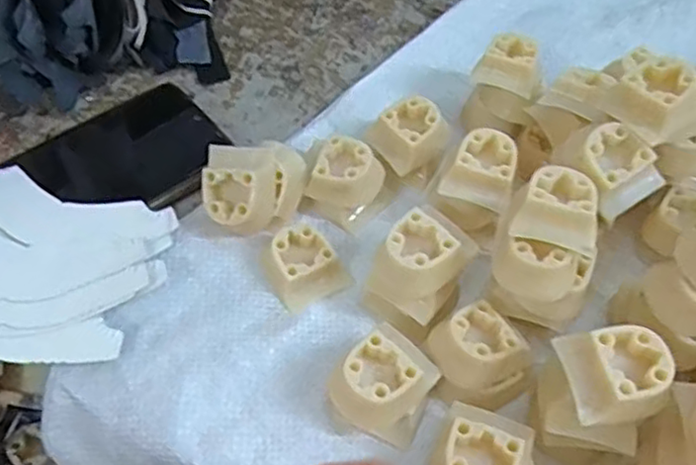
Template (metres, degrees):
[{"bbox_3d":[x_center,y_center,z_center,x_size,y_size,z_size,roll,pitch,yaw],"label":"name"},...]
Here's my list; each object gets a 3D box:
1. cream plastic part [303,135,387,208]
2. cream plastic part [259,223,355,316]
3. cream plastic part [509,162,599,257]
[{"bbox_3d":[0.000,-0.029,0.367,0.035,0.032,0.032,26,59,13],"label":"cream plastic part"},{"bbox_3d":[-0.024,0.017,0.344,0.038,0.015,0.039,-33,64,-22],"label":"cream plastic part"},{"bbox_3d":[0.095,-0.012,0.300,0.035,0.015,0.040,13,58,6],"label":"cream plastic part"}]

